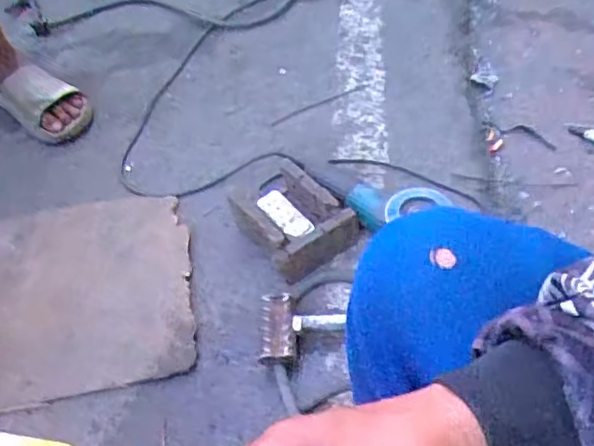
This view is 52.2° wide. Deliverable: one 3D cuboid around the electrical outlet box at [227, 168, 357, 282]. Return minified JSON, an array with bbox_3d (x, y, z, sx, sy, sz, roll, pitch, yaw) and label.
[{"bbox_3d":[-0.018,-0.012,0.934,0.134,0.071,0.193,-36,57,-19],"label":"electrical outlet box"}]

